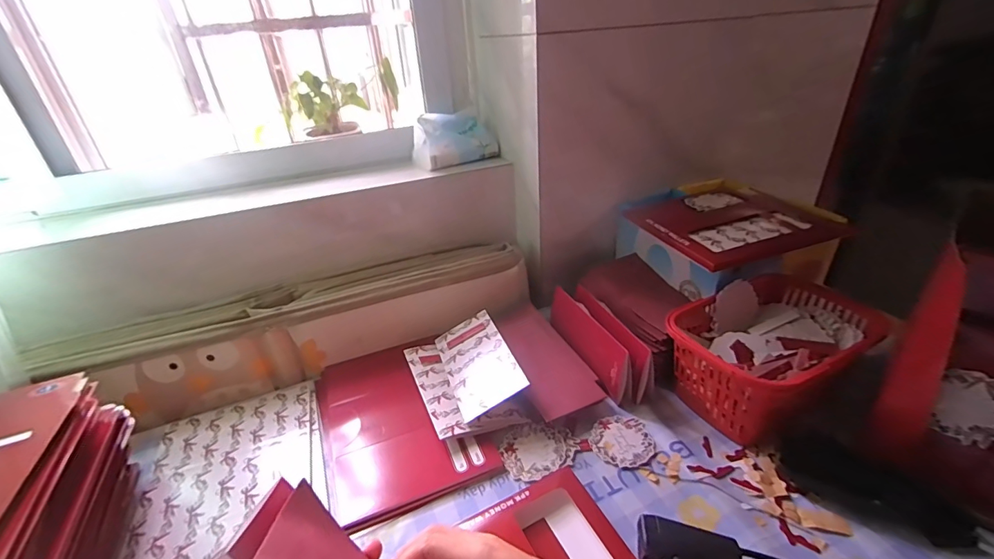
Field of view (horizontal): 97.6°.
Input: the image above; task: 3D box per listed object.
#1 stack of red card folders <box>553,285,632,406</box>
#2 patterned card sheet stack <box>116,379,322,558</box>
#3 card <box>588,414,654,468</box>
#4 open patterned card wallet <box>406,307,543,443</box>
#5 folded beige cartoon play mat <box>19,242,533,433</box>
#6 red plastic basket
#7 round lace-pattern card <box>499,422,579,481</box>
[{"bbox_3d":[0.122,0.081,0.591,0.024,0.073,0.164,-14,32,-16],"label":"stack of red card folders"},{"bbox_3d":[-0.291,0.227,0.473,0.195,0.007,0.280,-17,33,-21],"label":"patterned card sheet stack"},{"bbox_3d":[0.143,0.185,0.500,0.070,0.004,0.067,-3,30,2],"label":"card"},{"bbox_3d":[-0.041,0.120,0.571,0.122,0.050,0.175,-15,32,-18],"label":"open patterned card wallet"},{"bbox_3d":[-0.251,0.064,0.640,0.619,0.099,0.116,-12,31,-12],"label":"folded beige cartoon play mat"},{"bbox_3d":[0.320,0.085,0.521,0.228,0.100,0.145,-20,34,-25],"label":"red plastic basket"},{"bbox_3d":[0.046,0.195,0.495,0.080,0.004,0.075,-6,28,3],"label":"round lace-pattern card"}]

